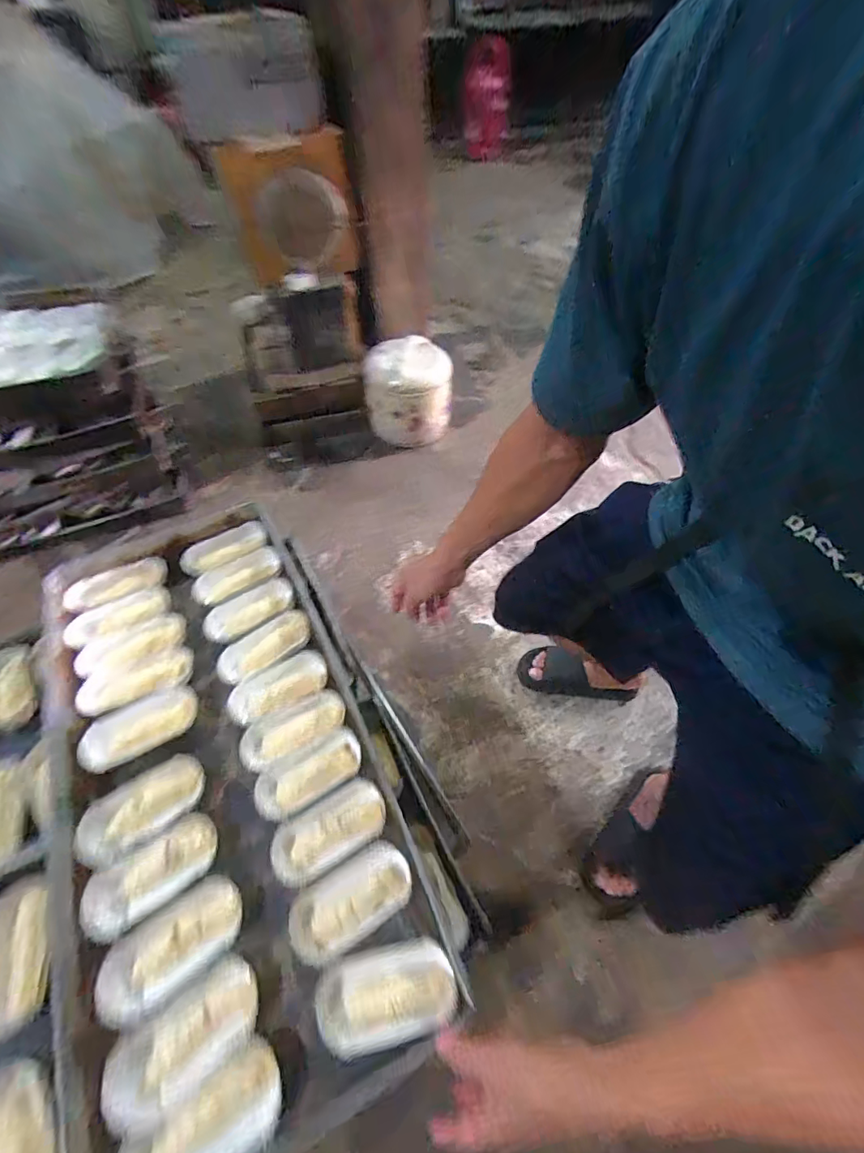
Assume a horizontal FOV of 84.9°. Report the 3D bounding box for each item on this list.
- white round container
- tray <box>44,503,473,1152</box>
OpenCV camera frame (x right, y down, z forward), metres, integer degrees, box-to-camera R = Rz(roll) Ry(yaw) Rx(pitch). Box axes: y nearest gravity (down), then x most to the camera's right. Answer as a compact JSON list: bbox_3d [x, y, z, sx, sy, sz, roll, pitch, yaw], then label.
[{"bbox_3d":[-0.077,-0.587,1.493,0.265,0.226,0.265,2,52,-2],"label":"white round container"},{"bbox_3d":[-0.309,0.233,0.671,0.390,0.059,0.831,-22,56,-18],"label":"tray"}]

